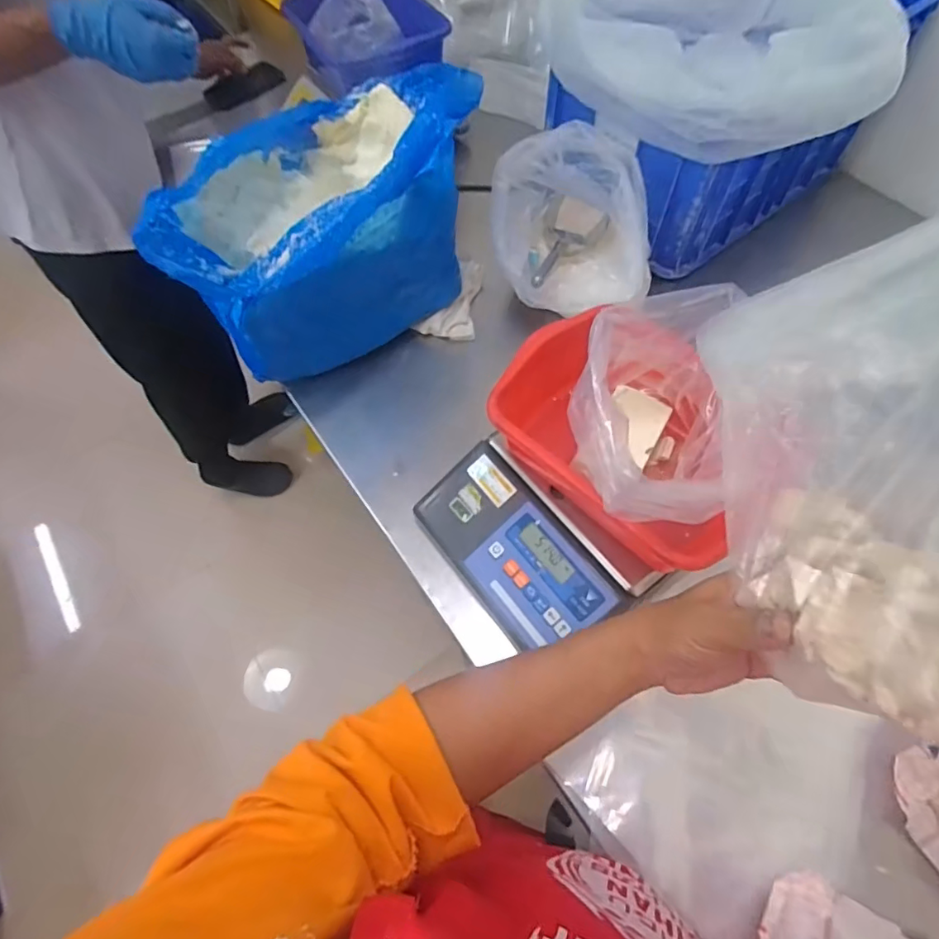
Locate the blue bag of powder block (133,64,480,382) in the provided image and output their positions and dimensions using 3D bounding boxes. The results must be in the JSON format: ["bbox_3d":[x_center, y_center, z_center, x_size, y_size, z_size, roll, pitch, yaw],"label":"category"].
[{"bbox_3d":[-0.180,-0.325,0.724,0.231,0.240,0.454,39,70,20],"label":"blue bag of powder block"}]

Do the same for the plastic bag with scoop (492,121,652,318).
[{"bbox_3d":[0.134,-0.348,0.743,0.199,0.167,0.231,-9,63,-3],"label":"plastic bag with scoop"}]

